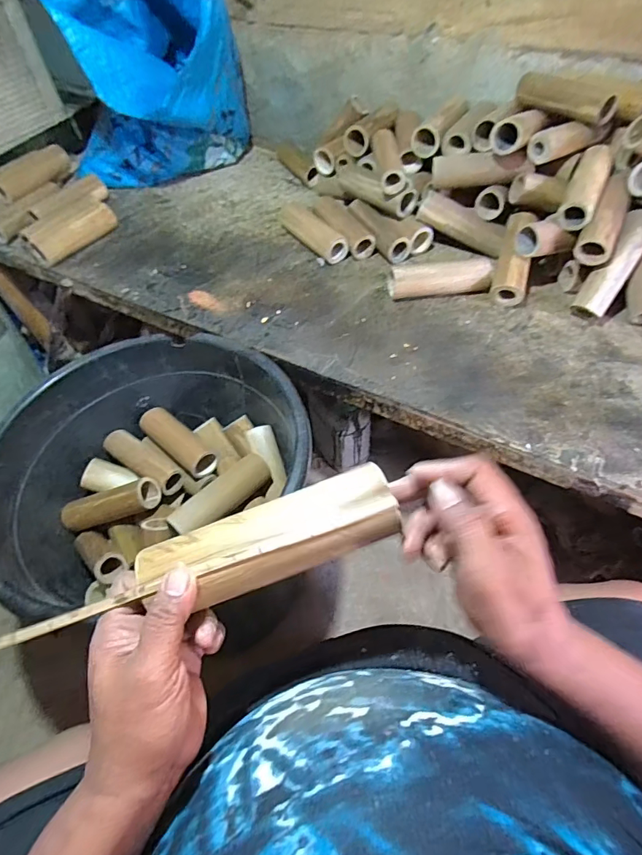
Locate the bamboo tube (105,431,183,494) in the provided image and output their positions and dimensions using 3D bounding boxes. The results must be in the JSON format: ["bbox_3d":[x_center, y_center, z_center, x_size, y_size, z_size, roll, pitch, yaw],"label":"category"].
[{"bbox_3d":[-0.332,0.058,0.829,0.181,0.039,0.051,30,59,23],"label":"bamboo tube"}]

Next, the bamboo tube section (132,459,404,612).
[{"bbox_3d":[-0.033,0.077,0.310,0.171,0.035,0.050,-17,53,-5],"label":"bamboo tube section"}]

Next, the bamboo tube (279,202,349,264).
[{"bbox_3d":[-0.026,-0.418,0.937,0.054,0.054,0.224,-26,55,-17],"label":"bamboo tube"}]

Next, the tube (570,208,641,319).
[{"bbox_3d":[0.492,-0.269,0.746,0.052,0.052,0.175,36,103,26],"label":"tube"}]

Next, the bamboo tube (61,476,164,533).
[{"bbox_3d":[-0.365,0.137,0.778,0.175,0.049,0.063,-19,51,13],"label":"bamboo tube"}]

